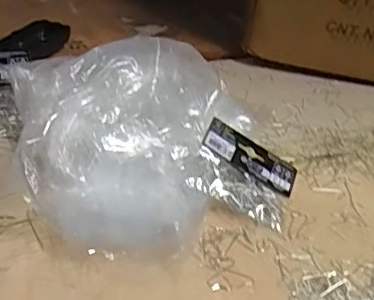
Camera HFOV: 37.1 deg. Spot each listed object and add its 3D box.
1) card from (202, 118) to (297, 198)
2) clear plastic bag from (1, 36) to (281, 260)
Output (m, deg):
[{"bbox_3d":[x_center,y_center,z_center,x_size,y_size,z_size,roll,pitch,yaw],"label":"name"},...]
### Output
[{"bbox_3d":[0.062,0.007,0.541,0.098,0.007,0.042,33,51,-5],"label":"card"},{"bbox_3d":[-0.026,-0.011,0.513,0.249,0.088,0.216,-6,35,-20],"label":"clear plastic bag"}]

